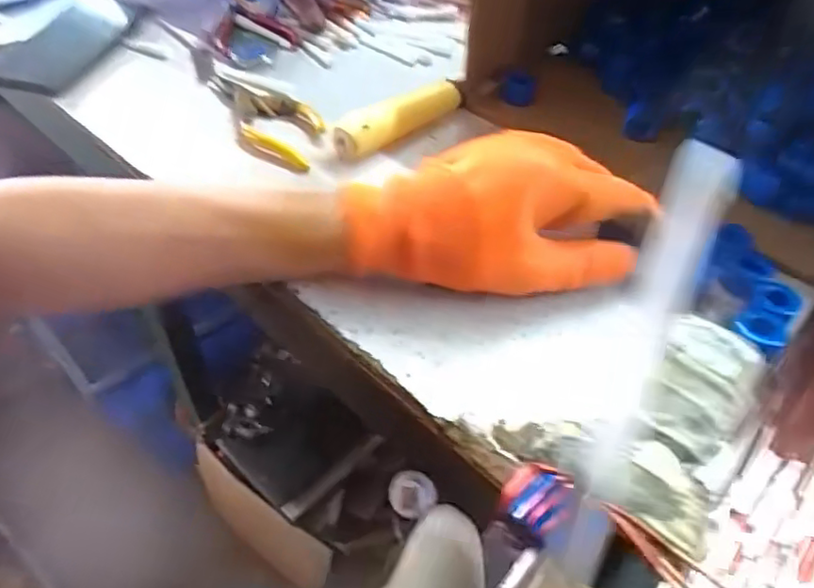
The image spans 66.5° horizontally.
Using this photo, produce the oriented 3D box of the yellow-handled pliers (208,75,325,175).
[{"bbox_3d":[-0.117,-0.146,0.501,0.061,0.010,0.163,-30,55,-25],"label":"yellow-handled pliers"}]

